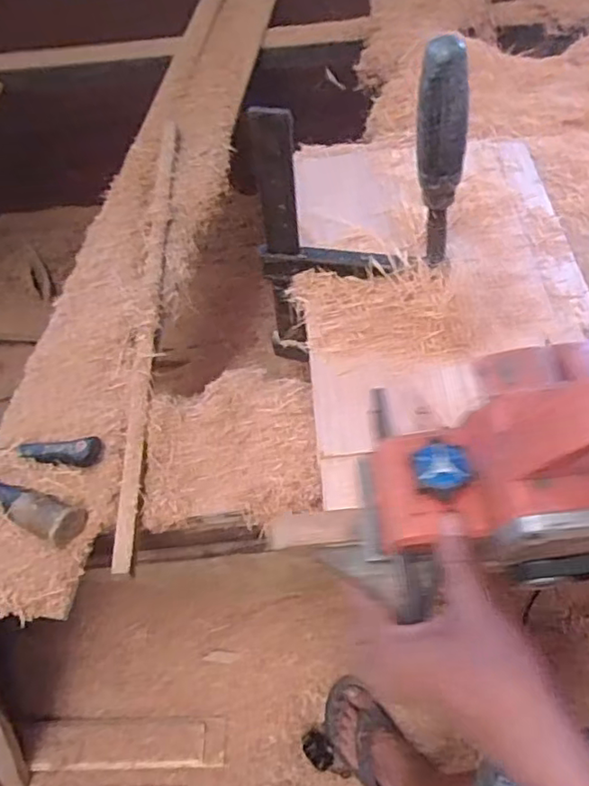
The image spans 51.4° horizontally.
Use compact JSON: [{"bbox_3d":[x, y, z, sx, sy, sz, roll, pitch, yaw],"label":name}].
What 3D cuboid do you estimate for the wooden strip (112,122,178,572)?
[{"bbox_3d":[-0.172,-0.120,0.743,0.025,0.024,0.660,-3,56,2],"label":"wooden strip"}]

